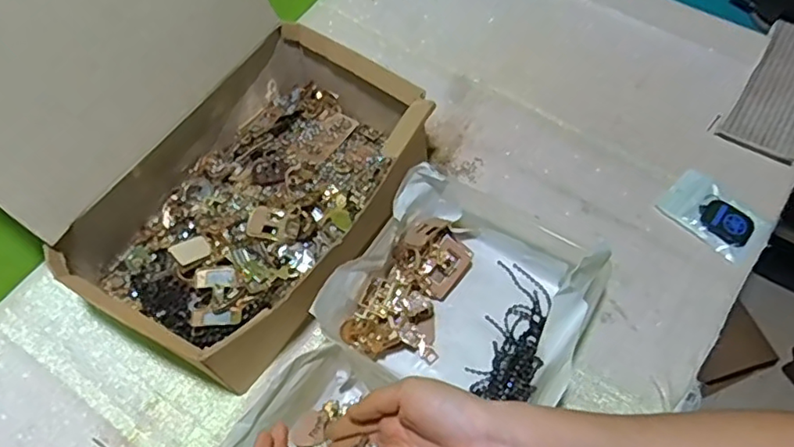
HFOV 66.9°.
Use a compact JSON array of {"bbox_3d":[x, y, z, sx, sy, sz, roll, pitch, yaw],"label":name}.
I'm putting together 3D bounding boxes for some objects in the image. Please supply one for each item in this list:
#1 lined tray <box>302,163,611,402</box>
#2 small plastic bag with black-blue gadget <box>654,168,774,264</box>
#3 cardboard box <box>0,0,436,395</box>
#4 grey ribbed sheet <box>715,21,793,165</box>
[{"bbox_3d":[0.066,0.058,0.555,0.213,0.081,0.197,23,65,13],"label":"lined tray"},{"bbox_3d":[0.329,-0.009,0.623,0.061,0.014,0.100,-40,68,-18],"label":"small plastic bag with black-blue gadget"},{"bbox_3d":[-0.163,-0.083,0.532,0.309,0.276,0.321,31,67,16],"label":"cardboard box"},{"bbox_3d":[0.436,-0.152,0.678,0.080,0.015,0.174,28,76,19],"label":"grey ribbed sheet"}]

